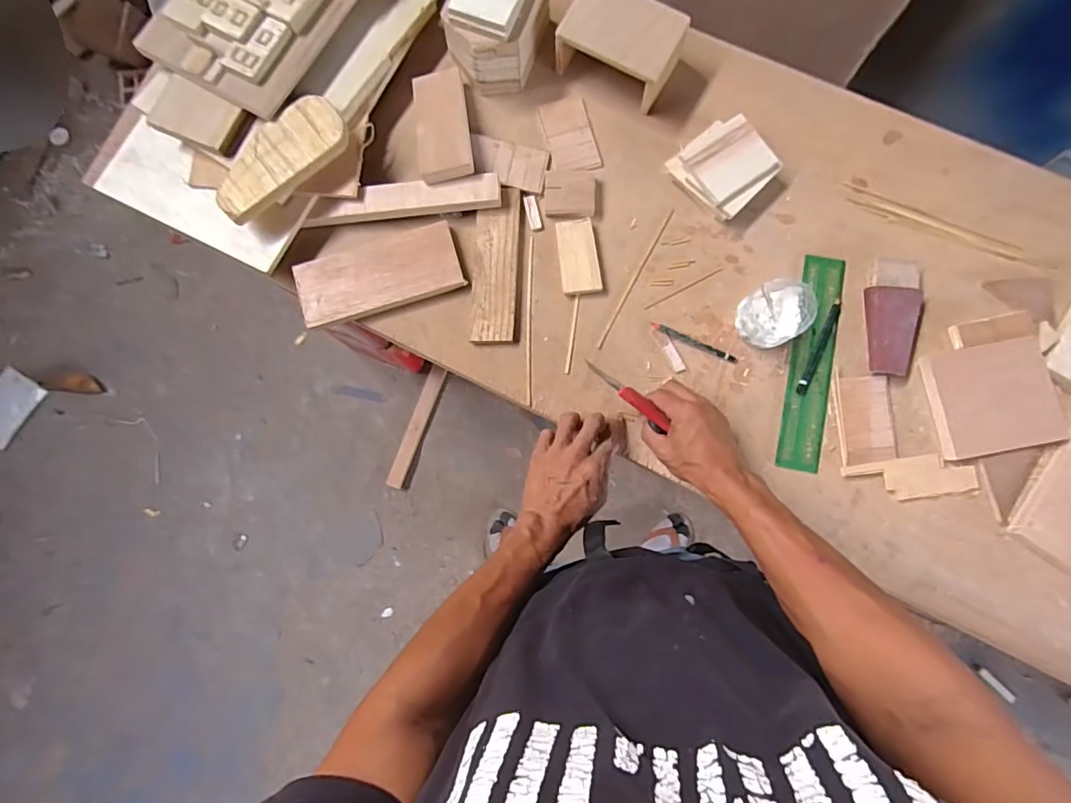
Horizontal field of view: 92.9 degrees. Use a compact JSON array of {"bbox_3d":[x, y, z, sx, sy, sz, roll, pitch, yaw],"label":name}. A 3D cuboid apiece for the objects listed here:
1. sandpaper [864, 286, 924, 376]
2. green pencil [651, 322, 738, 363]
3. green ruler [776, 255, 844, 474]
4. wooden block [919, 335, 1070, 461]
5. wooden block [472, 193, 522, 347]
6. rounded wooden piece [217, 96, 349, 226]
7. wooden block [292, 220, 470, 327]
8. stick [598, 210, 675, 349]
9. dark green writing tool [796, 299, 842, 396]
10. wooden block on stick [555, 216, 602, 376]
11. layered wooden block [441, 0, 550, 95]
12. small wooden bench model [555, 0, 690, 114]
[{"bbox_3d":[0.404,-0.079,0.572,0.053,0.026,0.098,1,84,5],"label":"sandpaper"},{"bbox_3d":[0.187,-0.069,0.597,0.105,0.008,0.010,25,86,7],"label":"green pencil"},{"bbox_3d":[0.321,-0.047,0.590,0.046,0.006,0.252,10,84,3],"label":"green ruler"},{"bbox_3d":[0.500,-0.005,0.554,0.123,0.011,0.116,-11,83,3],"label":"wooden block"},{"bbox_3d":[-0.047,-0.165,0.619,0.051,0.014,0.187,2,84,5],"label":"wooden block"},{"bbox_3d":[-0.297,-0.283,0.587,0.166,0.020,0.076,-38,81,-4],"label":"rounded wooden piece"},{"bbox_3d":[-0.188,-0.152,0.610,0.192,0.014,0.088,-13,83,3],"label":"wooden block"},{"bbox_3d":[0.122,-0.149,0.617,0.007,0.004,0.191,28,87,7],"label":"stick"},{"bbox_3d":[0.328,-0.064,0.586,0.014,0.007,0.120,27,87,7],"label":"dark green writing tool"},{"bbox_3d":[0.055,-0.131,0.609,0.048,0.016,0.179,-4,84,4],"label":"wooden block on stick"},{"bbox_3d":[-0.049,-0.456,0.612,0.104,0.095,0.121,16,84,6],"label":"layered wooden block"},{"bbox_3d":[0.102,-0.429,0.613,0.135,0.071,0.091,26,83,7],"label":"small wooden bench model"}]

